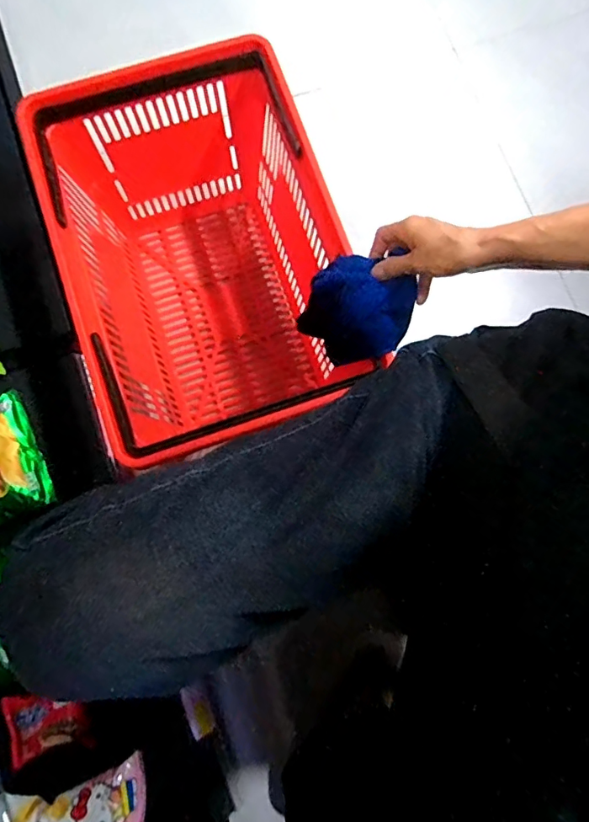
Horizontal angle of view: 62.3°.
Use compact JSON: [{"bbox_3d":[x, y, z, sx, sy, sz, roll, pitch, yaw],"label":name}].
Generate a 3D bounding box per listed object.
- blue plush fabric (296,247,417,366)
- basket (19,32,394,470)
[{"bbox_3d":[0.073,-0.119,0.590,0.120,0.083,0.107,16,80,2],"label":"blue plush fabric"},{"bbox_3d":[-0.119,-0.187,0.704,0.328,0.268,0.484,-19,81,-5],"label":"basket"}]

